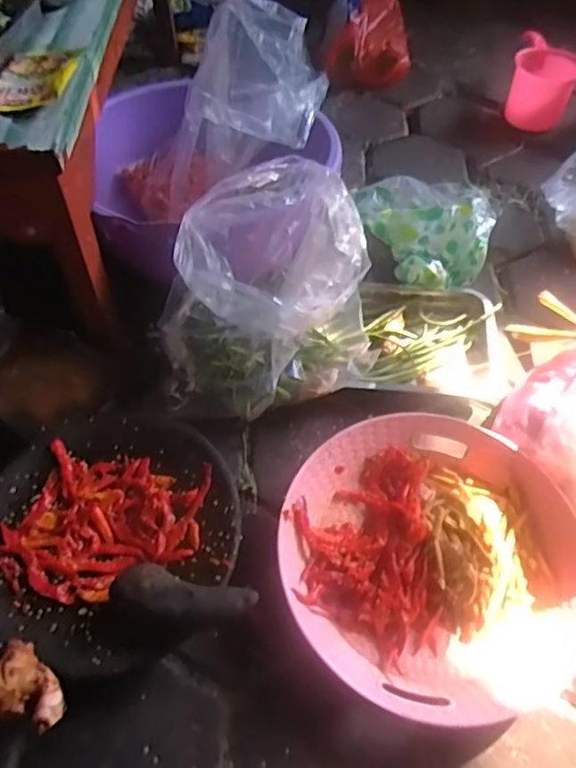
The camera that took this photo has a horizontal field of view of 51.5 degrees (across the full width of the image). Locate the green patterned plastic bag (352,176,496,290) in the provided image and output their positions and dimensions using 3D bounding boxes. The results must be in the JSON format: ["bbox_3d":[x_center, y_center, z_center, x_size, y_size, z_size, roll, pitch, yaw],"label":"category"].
[{"bbox_3d":[0.242,-0.250,0.979,0.192,0.089,0.223,-18,55,-14],"label":"green patterned plastic bag"}]

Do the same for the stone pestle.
[{"bbox_3d":[-0.105,0.218,0.604,0.141,0.049,0.044,13,54,9],"label":"stone pestle"}]

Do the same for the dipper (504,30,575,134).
[{"bbox_3d":[0.513,-0.599,1.208,0.124,0.126,0.150,19,55,13],"label":"dipper"}]

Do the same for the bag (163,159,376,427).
[{"bbox_3d":[-0.034,-0.127,0.800,0.279,0.213,0.236,-12,54,-9],"label":"bag"}]

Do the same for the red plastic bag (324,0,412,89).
[{"bbox_3d":[0.180,-0.755,1.308,0.175,0.142,0.182,6,53,4],"label":"red plastic bag"}]

